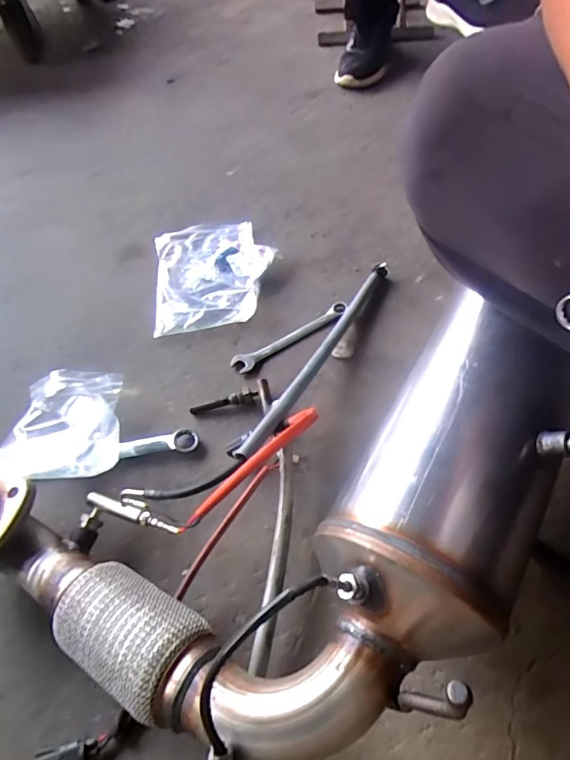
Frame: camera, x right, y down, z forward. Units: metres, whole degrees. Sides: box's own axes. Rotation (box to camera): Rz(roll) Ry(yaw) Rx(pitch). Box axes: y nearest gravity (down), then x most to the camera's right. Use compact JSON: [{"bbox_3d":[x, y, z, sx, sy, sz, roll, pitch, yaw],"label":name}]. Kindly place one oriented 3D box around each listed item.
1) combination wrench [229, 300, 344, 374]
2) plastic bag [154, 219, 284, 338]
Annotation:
[{"bbox_3d":[0.008,-0.064,0.676,0.184,0.010,0.029,-33,58,-17],"label":"combination wrench"},{"bbox_3d":[-0.115,-0.185,0.771,0.188,0.019,0.252,-10,55,-4],"label":"plastic bag"}]

